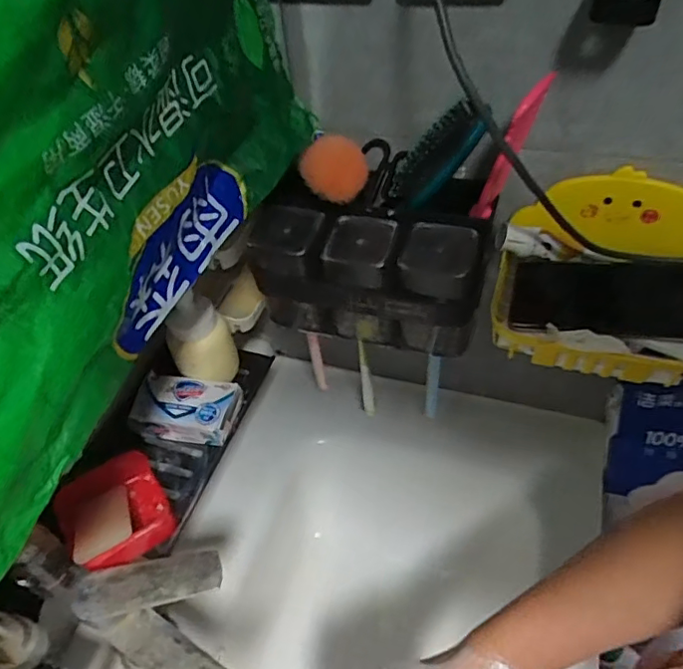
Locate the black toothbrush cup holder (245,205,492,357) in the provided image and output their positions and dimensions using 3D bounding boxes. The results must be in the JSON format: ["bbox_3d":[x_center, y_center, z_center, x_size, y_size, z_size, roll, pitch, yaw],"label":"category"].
[{"bbox_3d":[0.025,-0.053,0.543,0.212,0.116,0.076,10,48,14],"label":"black toothbrush cup holder"}]

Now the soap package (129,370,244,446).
[{"bbox_3d":[-0.155,0.075,0.574,0.100,0.041,0.062,8,47,12],"label":"soap package"}]

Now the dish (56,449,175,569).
[{"bbox_3d":[-0.201,0.161,0.500,0.088,0.039,0.102,-31,51,-23],"label":"dish"}]

